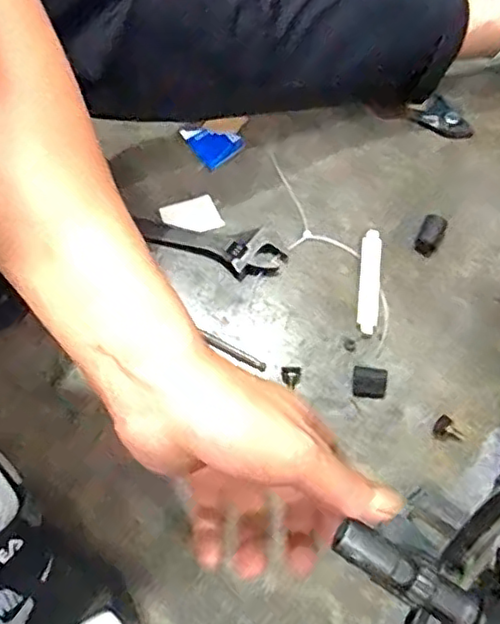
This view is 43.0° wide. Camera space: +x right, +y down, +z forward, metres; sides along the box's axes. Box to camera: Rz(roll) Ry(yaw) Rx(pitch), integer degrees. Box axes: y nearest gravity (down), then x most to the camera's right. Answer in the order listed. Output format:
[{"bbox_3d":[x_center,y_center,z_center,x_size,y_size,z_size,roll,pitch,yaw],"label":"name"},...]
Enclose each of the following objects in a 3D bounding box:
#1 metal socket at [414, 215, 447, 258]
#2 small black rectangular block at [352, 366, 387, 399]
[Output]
[{"bbox_3d":[0.204,-0.087,0.714,0.027,0.027,0.042,24,69,11],"label":"metal socket"},{"bbox_3d":[0.124,0.073,0.657,0.034,0.005,0.031,8,67,4],"label":"small black rectangular block"}]

